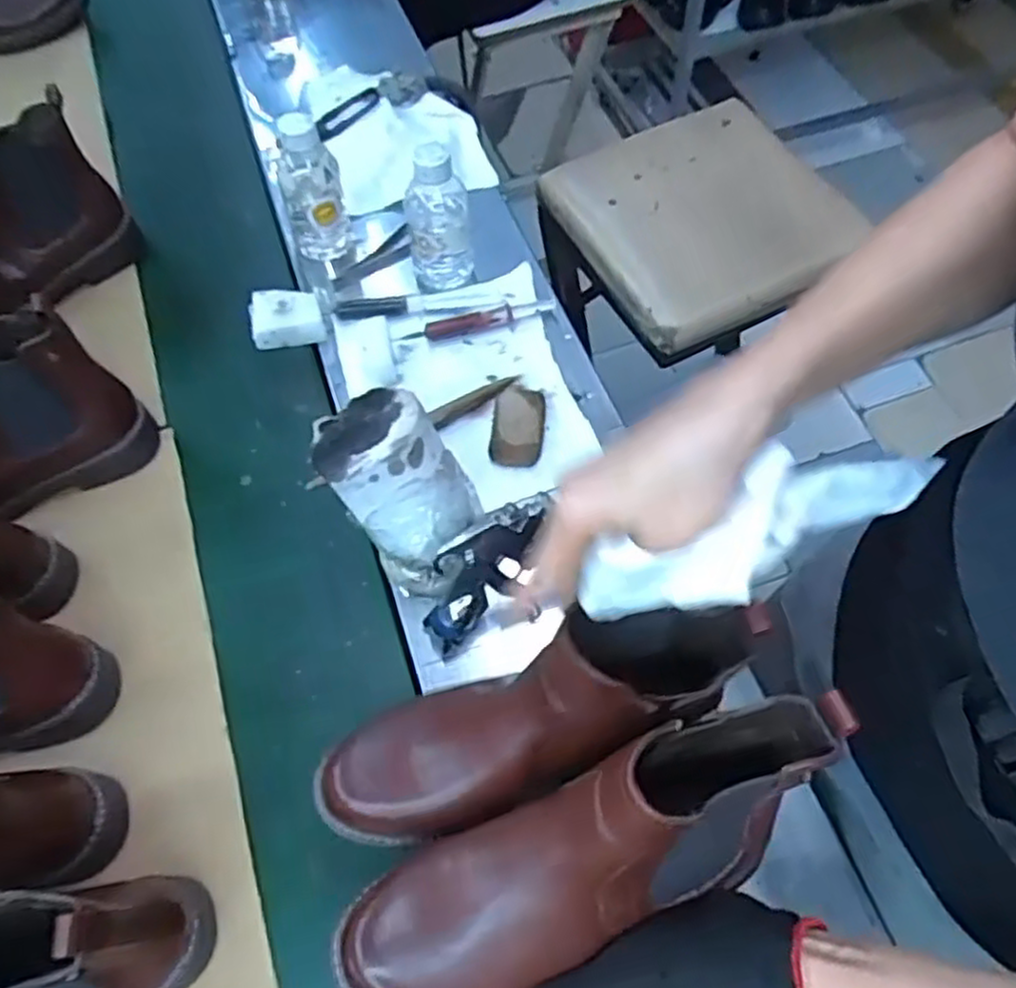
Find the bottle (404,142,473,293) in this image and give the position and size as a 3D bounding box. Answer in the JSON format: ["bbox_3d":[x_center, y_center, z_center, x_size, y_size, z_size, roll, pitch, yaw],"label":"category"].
[{"bbox_3d":[-0.064,-0.259,0.676,0.057,0.130,0.070,-8,62,-4],"label":"bottle"}]

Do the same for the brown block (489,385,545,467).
[{"bbox_3d":[0.008,-0.058,0.633,0.042,0.028,0.070,6,62,4],"label":"brown block"}]

